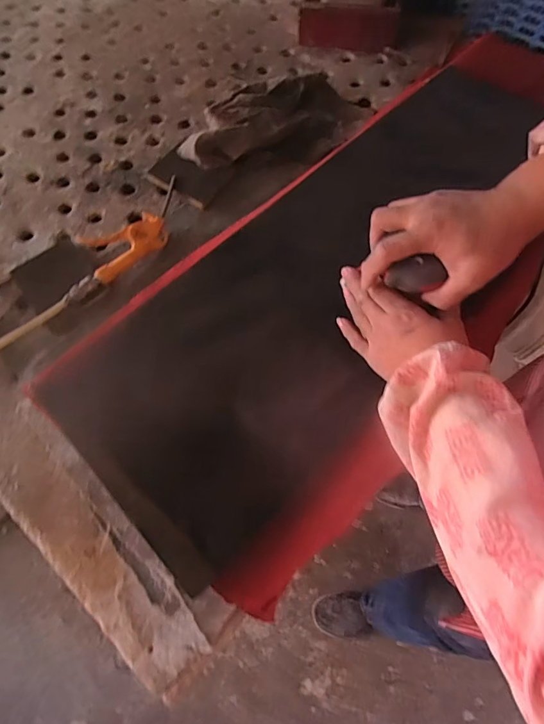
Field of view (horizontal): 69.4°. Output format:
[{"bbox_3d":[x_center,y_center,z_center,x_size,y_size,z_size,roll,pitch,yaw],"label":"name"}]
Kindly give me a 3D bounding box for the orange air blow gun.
[{"bbox_3d":[-0.204,-0.206,0.603,0.188,0.028,0.108,-38,72,-14],"label":"orange air blow gun"}]

